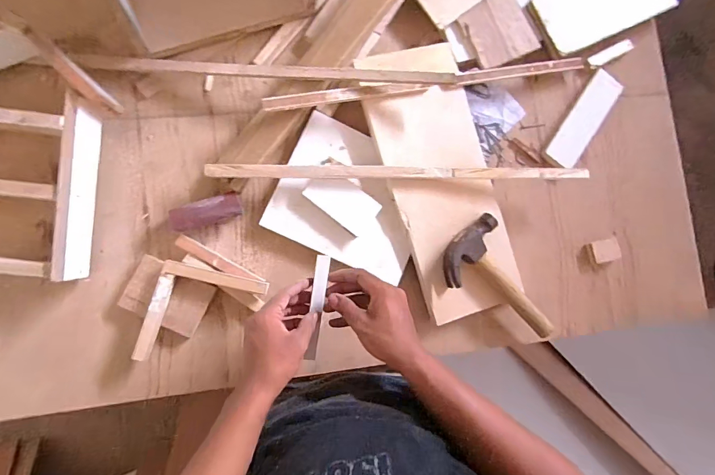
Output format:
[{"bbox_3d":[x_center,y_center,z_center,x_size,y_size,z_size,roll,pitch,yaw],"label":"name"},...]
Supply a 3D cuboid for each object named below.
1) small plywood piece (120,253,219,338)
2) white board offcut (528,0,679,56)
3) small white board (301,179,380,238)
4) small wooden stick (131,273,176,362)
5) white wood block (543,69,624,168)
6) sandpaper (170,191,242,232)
[{"bbox_3d":[-0.279,0.087,0.580,0.113,0.013,0.083,28,88,-6],"label":"small plywood piece"},{"bbox_3d":[0.458,-0.433,0.721,0.284,0.014,0.119,-28,87,-8],"label":"white board offcut"},{"bbox_3d":[-0.022,-0.059,0.615,0.110,0.008,0.061,38,81,-4],"label":"small white board"},{"bbox_3d":[-0.290,0.114,0.563,0.019,0.018,0.125,17,83,-7],"label":"small wooden stick"},{"bbox_3d":[0.403,-0.208,0.704,0.055,0.019,0.191,36,81,-4],"label":"white wood block"},{"bbox_3d":[-0.227,-0.036,0.601,0.101,0.040,0.037,-21,89,-10],"label":"sandpaper"}]

